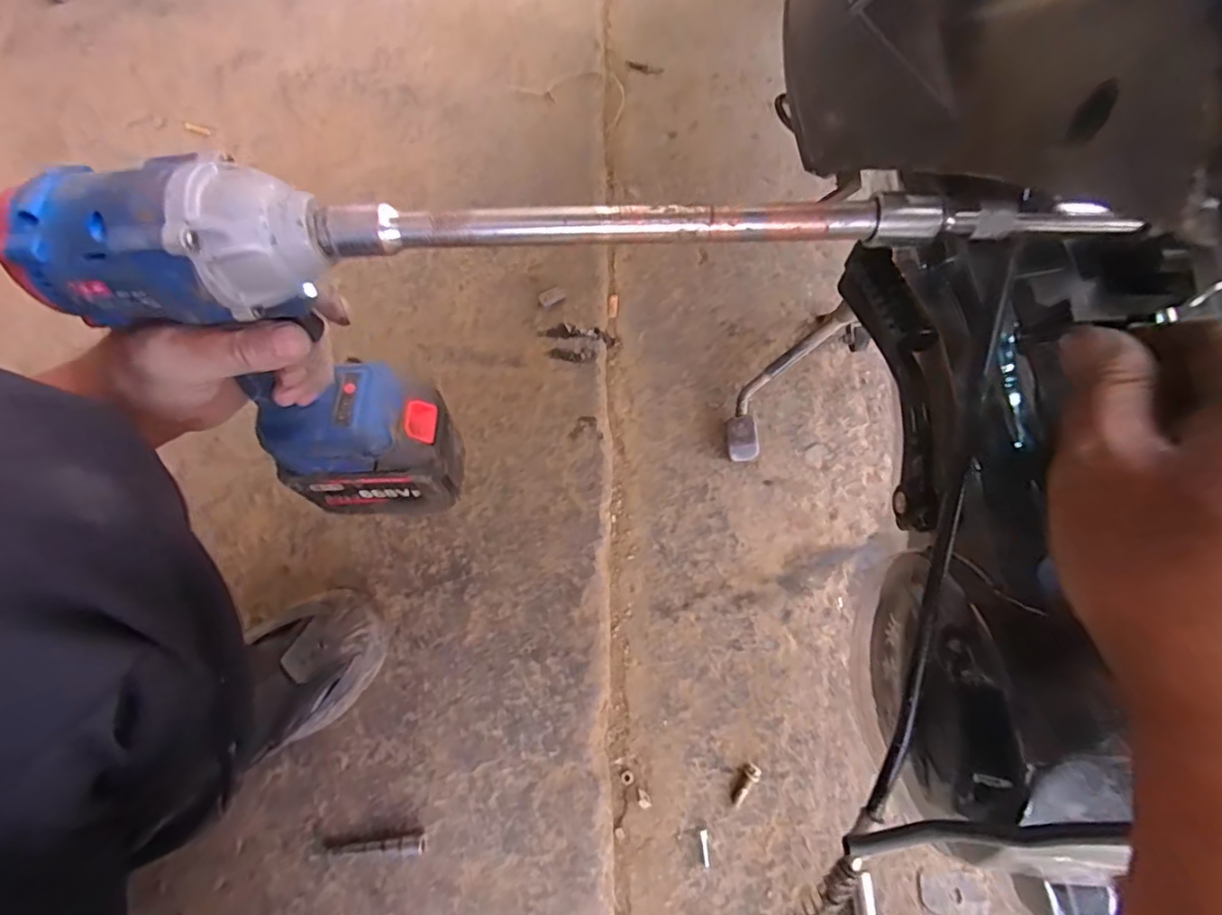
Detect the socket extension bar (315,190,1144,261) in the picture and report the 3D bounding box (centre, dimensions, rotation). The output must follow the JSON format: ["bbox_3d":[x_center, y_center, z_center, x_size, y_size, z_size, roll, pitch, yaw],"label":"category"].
[{"bbox_3d":[0.041,-0.100,0.239,0.330,0.017,0.017,-2,69,4],"label":"socket extension bar"}]

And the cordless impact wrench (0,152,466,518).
[{"bbox_3d":[-0.178,-0.041,0.339,0.121,0.281,0.070,-15,65,-2],"label":"cordless impact wrench"}]

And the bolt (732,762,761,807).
[{"bbox_3d":[0.120,0.294,0.499,0.013,0.010,0.038,29,88,12],"label":"bolt"}]

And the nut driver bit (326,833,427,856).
[{"bbox_3d":[-0.198,0.332,0.470,0.084,0.014,0.015,-9,69,1],"label":"nut driver bit"}]

